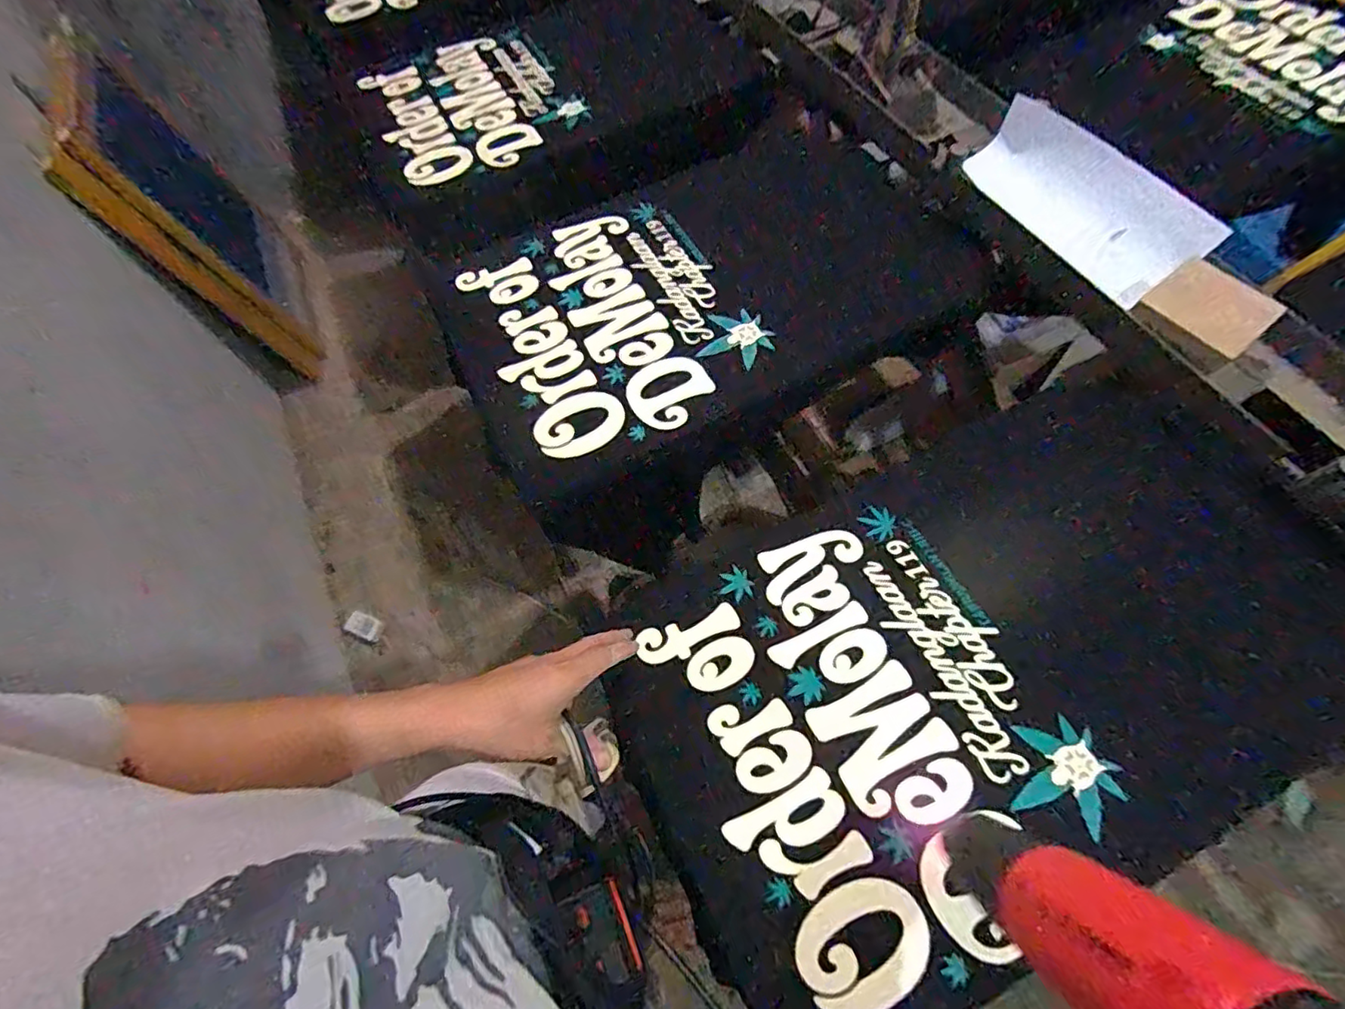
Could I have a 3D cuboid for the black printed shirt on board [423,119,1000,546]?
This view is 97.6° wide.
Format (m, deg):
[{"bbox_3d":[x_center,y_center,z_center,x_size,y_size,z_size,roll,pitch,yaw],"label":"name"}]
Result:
[{"bbox_3d":[-0.006,-0.257,0.766,0.553,0.054,0.439,-27,68,-13],"label":"black printed shirt on board"}]

